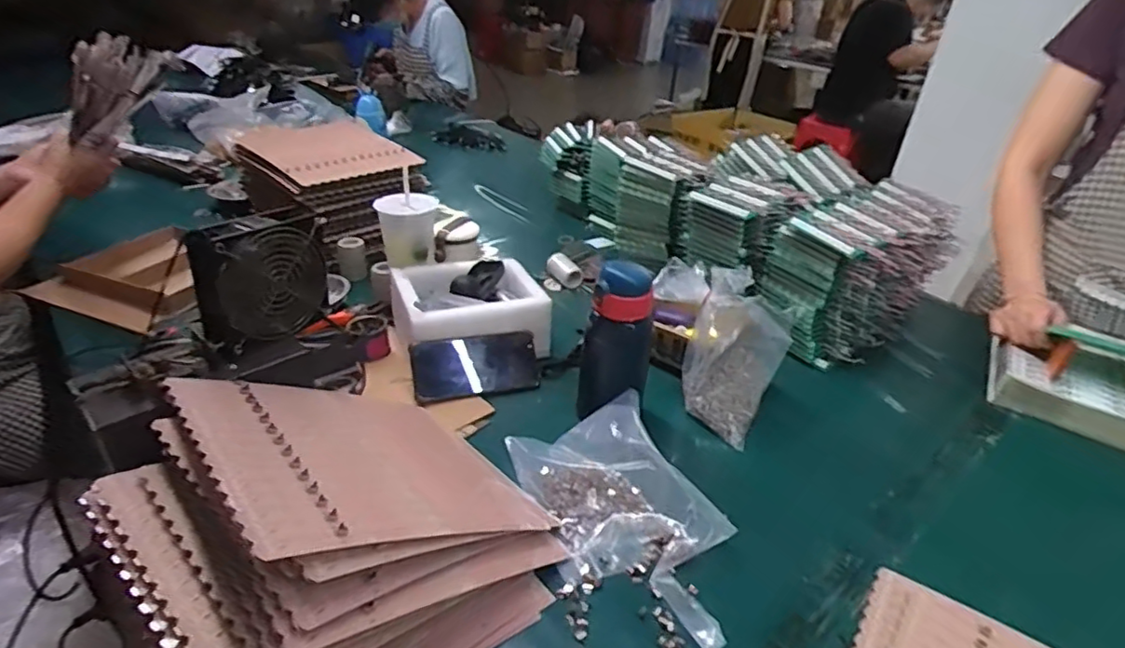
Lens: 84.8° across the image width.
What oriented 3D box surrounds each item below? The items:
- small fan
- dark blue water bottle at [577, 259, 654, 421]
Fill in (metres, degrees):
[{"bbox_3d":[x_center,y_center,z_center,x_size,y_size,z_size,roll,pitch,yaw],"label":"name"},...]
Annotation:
[{"bbox_3d":[-0.292,-0.045,0.610,0.046,0.116,0.130,29,39,34],"label":"small fan"},{"bbox_3d":[0.063,0.016,0.738,0.081,0.182,0.087,5,32,1],"label":"dark blue water bottle"}]

